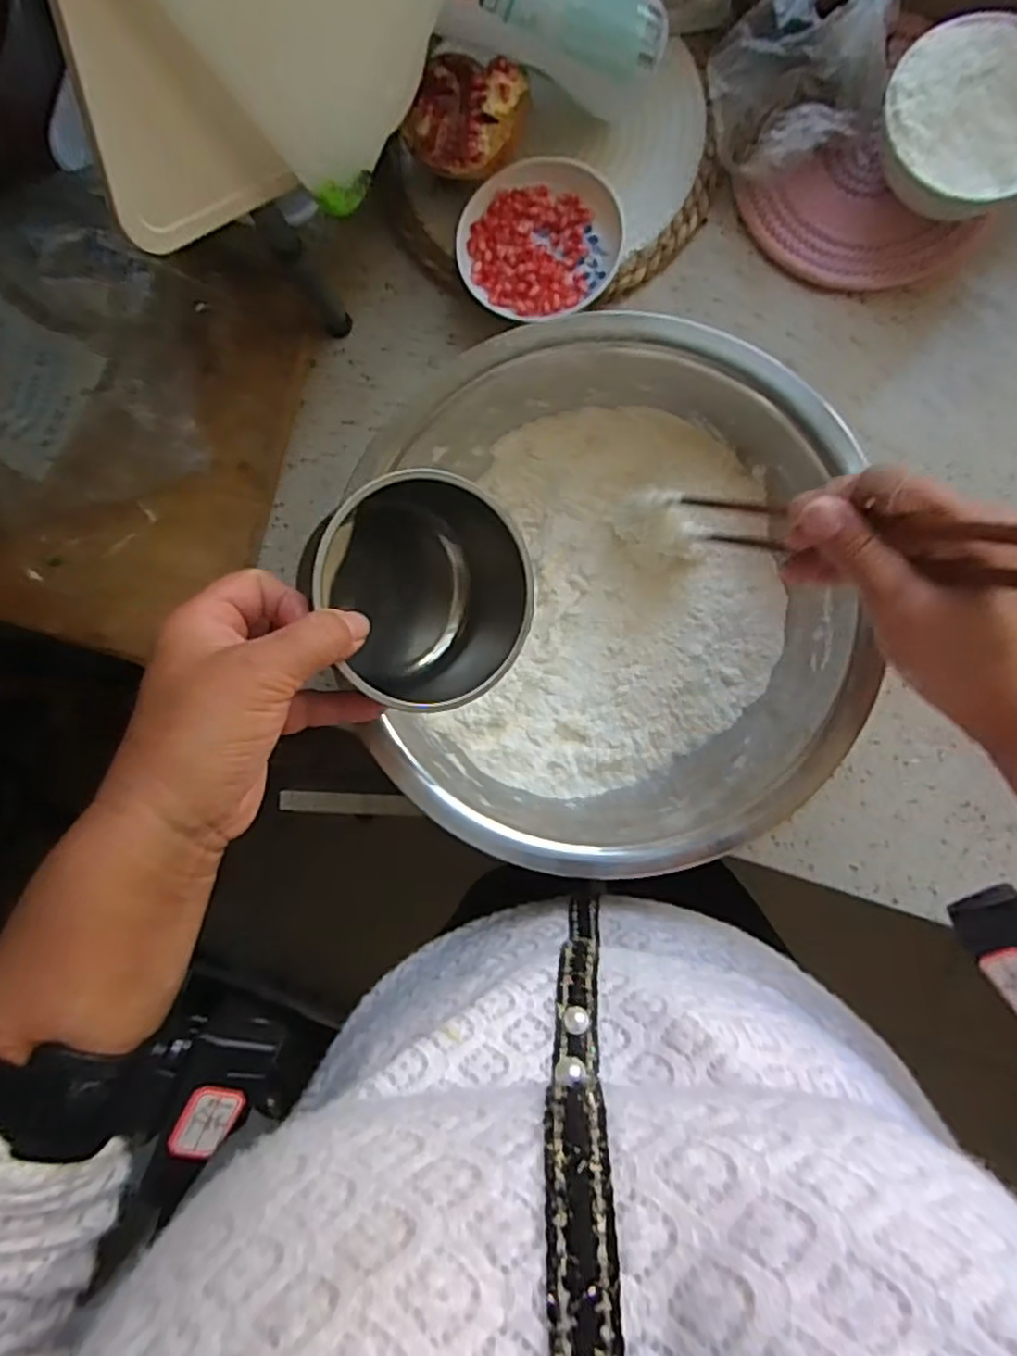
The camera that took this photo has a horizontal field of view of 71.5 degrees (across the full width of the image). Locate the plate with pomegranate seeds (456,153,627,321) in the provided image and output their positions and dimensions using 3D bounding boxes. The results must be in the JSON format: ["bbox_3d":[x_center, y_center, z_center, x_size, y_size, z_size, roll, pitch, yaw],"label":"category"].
[{"bbox_3d":[0.023,-0.308,0.499,0.110,0.021,0.114,0,90,7],"label":"plate with pomegranate seeds"}]

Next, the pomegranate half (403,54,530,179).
[{"bbox_3d":[-0.026,-0.376,0.480,0.072,0.049,0.078,0,90,7],"label":"pomegranate half"}]

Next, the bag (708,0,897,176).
[{"bbox_3d":[0.186,-0.395,0.455,0.101,0.084,0.113,-12,88,6],"label":"bag"}]

